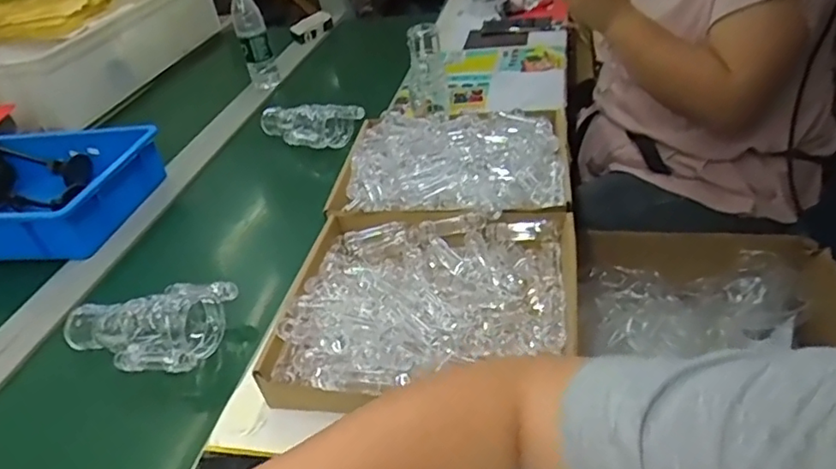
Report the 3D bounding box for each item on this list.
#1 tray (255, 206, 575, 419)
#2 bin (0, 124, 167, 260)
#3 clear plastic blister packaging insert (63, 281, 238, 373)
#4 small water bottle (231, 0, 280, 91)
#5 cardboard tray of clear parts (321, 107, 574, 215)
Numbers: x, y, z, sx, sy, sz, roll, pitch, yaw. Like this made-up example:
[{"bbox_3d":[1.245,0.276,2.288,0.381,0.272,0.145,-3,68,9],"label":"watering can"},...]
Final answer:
[{"bbox_3d":[0.012,0.065,0.633,0.309,0.052,0.289,-1,36,12],"label":"tray"},{"bbox_3d":[-0.675,-0.076,1.000,0.415,0.109,0.293,-3,36,10],"label":"bin"},{"bbox_3d":[-0.329,0.103,0.690,0.192,0.050,0.134,-1,36,13],"label":"clear plastic blister packaging insert"},{"bbox_3d":[-0.377,-0.450,1.334,0.072,0.236,0.060,-17,36,-10],"label":"small water bottle"},{"bbox_3d":[0.053,-0.113,0.849,0.319,0.053,0.293,0,36,14],"label":"cardboard tray of clear parts"}]

